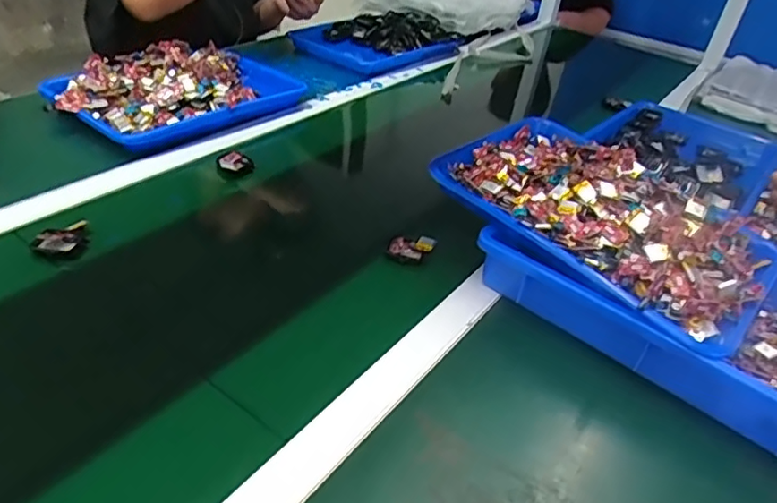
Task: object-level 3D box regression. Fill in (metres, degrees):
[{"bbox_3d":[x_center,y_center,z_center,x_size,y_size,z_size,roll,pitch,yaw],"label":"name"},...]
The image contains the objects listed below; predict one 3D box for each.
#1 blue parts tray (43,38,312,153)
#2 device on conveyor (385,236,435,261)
[{"bbox_3d":[-0.314,-0.251,0.883,0.228,0.078,0.349,32,41,31],"label":"blue parts tray"},{"bbox_3d":[0.025,-0.004,0.650,0.051,0.020,0.031,10,34,3],"label":"device on conveyor"}]

